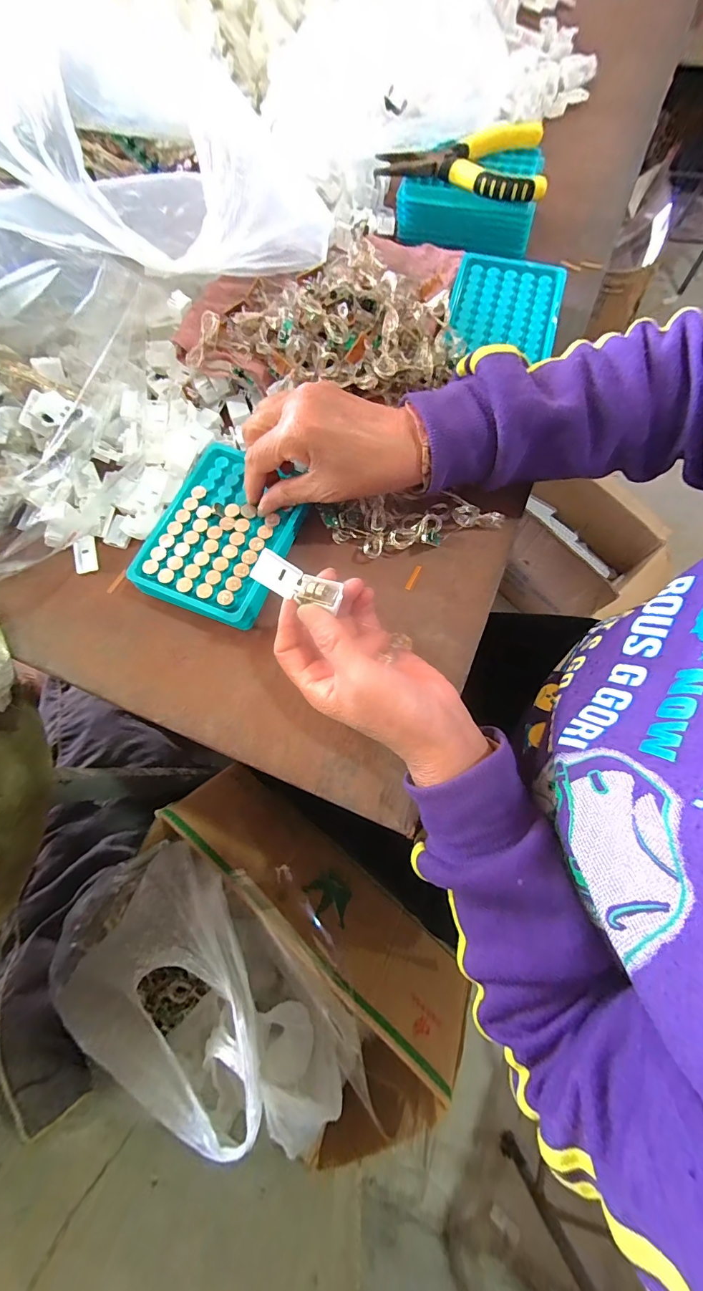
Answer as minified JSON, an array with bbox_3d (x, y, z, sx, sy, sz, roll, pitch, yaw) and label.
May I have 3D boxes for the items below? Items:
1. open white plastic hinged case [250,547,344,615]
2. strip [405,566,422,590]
[{"bbox_3d":[-0.032,-0.038,0.240,0.051,0.010,0.020,24,75,-9],"label":"open white plastic hinged case"},{"bbox_3d":[0.047,-0.052,0.309,0.004,0.004,0.022,27,76,9],"label":"strip"}]

